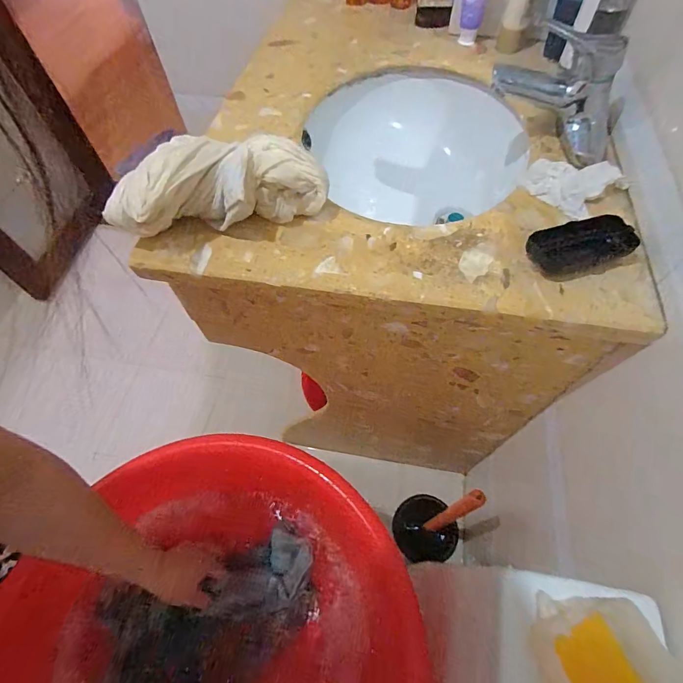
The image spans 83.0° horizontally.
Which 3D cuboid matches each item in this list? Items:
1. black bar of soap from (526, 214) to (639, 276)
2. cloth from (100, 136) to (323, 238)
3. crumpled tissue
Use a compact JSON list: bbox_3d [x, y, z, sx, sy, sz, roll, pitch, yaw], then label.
[{"bbox_3d":[0.260,-0.106,0.417,0.098,0.031,0.051,-10,59,-4],"label":"black bar of soap"},{"bbox_3d":[-0.135,-0.167,0.435,0.229,0.089,0.074,-8,59,-3],"label":"cloth"},{"bbox_3d":[0.284,-0.201,0.476,0.093,0.027,0.093,-35,64,-18],"label":"crumpled tissue"}]

